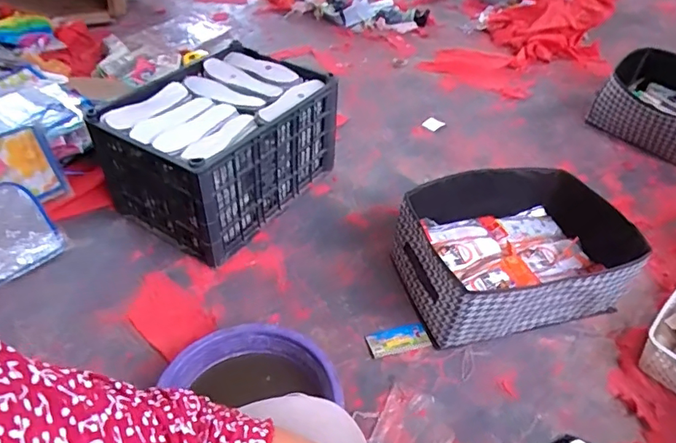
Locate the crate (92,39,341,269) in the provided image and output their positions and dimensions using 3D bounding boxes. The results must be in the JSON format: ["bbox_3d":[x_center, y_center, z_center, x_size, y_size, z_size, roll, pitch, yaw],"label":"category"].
[{"bbox_3d":[-0.277,-0.194,1.226,0.374,0.269,0.483,28,48,26],"label":"crate"}]

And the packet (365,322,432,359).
[{"bbox_3d":[0.120,0.236,0.974,0.121,0.011,0.058,-9,43,-11],"label":"packet"}]

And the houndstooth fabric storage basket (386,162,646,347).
[{"bbox_3d":[0.364,0.067,1.041,0.437,0.187,0.314,-10,44,-14],"label":"houndstooth fabric storage basket"}]

